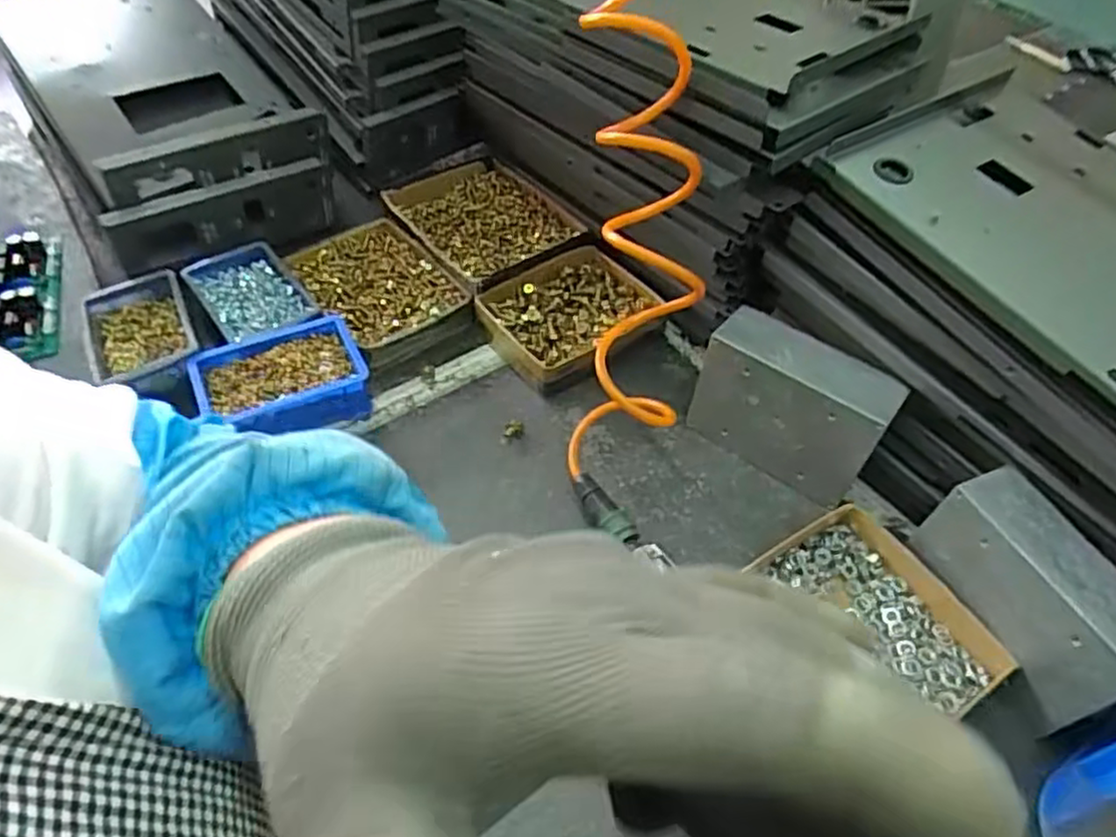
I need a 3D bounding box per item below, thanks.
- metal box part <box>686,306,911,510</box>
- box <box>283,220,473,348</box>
[{"bbox_3d":[0.213,-0.012,0.649,0.164,0.116,0.073,32,57,23],"label":"metal box part"},{"bbox_3d":[-0.201,-0.145,0.788,0.137,0.046,0.176,-32,58,-24],"label":"box"}]

